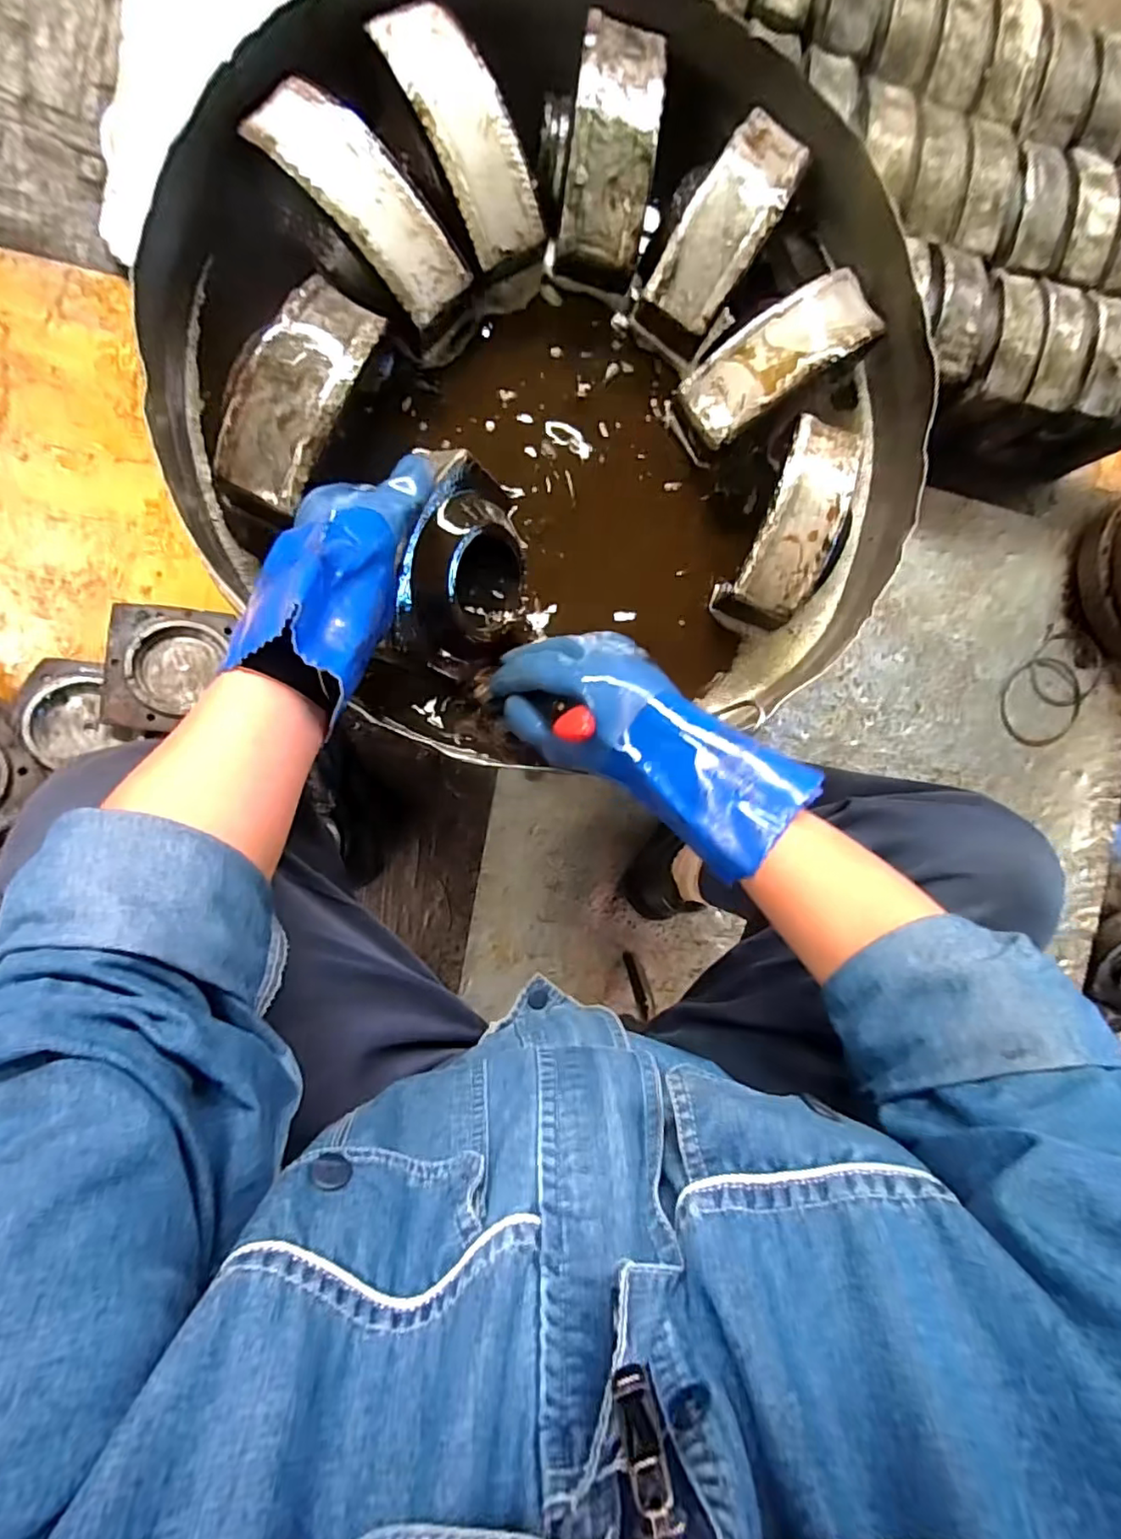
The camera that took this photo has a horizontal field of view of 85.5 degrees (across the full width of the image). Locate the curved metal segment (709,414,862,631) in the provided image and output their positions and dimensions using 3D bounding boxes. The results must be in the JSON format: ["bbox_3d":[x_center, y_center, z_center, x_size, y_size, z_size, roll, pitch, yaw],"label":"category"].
[{"bbox_3d":[0.200,-0.200,0.507,0.076,0.059,0.166,22,102,-7],"label":"curved metal segment"}]

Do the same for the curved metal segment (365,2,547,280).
[{"bbox_3d":[-0.073,-0.457,0.442,0.070,0.044,0.160,-35,100,-6],"label":"curved metal segment"}]

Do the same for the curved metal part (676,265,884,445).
[{"bbox_3d":[0.181,-0.336,0.489,0.175,0.043,0.065,-35,100,-6],"label":"curved metal part"}]

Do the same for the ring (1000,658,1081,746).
[{"bbox_3d":[0.761,-0.105,0.963,0.129,0.008,0.138,0,92,5],"label":"ring"}]

